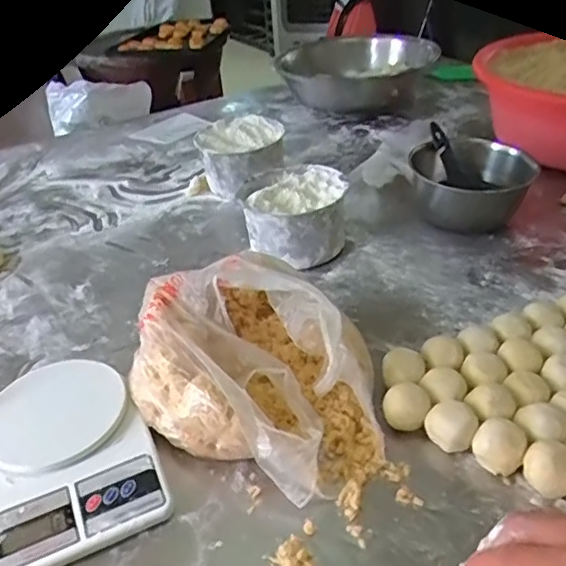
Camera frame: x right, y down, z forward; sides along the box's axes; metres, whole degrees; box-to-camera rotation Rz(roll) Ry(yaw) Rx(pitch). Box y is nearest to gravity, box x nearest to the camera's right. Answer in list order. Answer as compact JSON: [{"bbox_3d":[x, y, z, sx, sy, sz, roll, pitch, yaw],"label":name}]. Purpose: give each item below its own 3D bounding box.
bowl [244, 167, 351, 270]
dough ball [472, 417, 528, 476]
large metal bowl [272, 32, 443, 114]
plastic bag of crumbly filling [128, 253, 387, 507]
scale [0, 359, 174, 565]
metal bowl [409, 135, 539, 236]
[{"bbox_3d":[0.024,-0.091,0.834,0.121,0.092,0.139,7,36,16],"label":"bowl"},{"bbox_3d":[0.188,0.143,0.513,0.042,0.044,0.033,16,39,27],"label":"dough ball"},{"bbox_3d":[0.160,-0.494,1.394,0.339,0.109,0.336,-3,34,2],"label":"large metal bowl"},{"bbox_3d":[-0.018,0.076,0.568,0.240,0.121,0.183,15,39,26],"label":"plastic bag of crumbly filling"},{"bbox_3d":[-0.203,0.158,0.544,0.149,0.042,0.202,-19,37,-20],"label":"scale"},{"bbox_3d":[0.272,-0.146,0.880,0.178,0.088,0.203,16,39,27],"label":"metal bowl"}]

